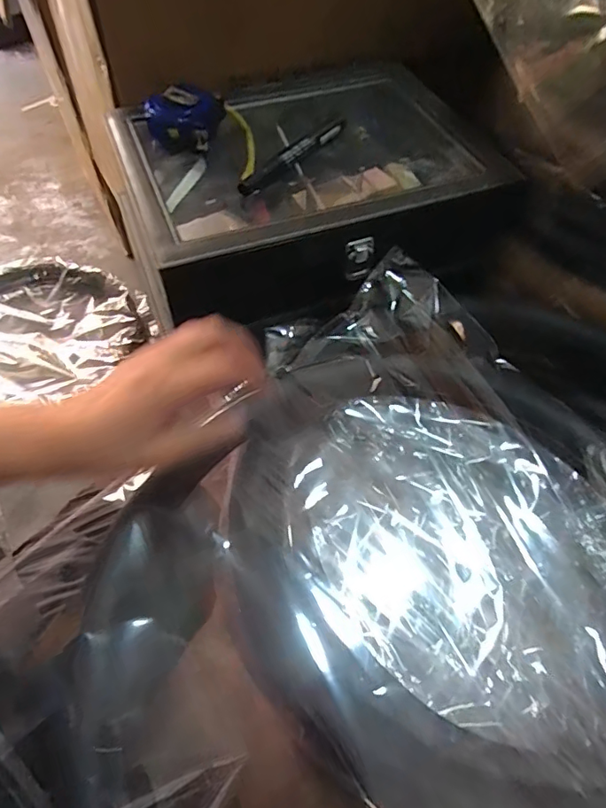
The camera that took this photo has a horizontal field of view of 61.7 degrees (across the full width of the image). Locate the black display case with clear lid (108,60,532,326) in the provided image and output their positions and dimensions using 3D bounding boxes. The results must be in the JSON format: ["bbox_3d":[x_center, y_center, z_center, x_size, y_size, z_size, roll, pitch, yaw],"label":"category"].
[{"bbox_3d":[0.003,-0.224,0.512,0.334,0.109,0.260,-18,59,-13],"label":"black display case with clear lid"}]

